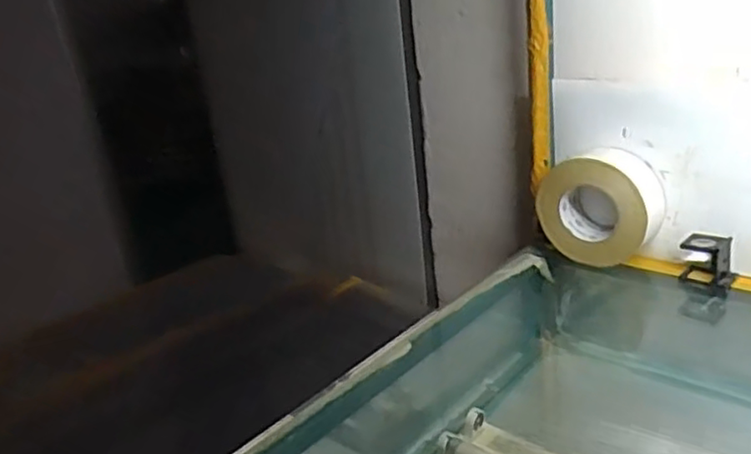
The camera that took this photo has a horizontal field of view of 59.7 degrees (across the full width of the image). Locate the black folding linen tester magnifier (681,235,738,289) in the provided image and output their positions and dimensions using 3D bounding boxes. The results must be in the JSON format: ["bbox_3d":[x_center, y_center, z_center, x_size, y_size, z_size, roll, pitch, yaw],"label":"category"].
[{"bbox_3d":[0.399,0.040,0.784,0.035,0.058,0.061,-23,26,-36],"label":"black folding linen tester magnifier"}]

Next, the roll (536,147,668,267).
[{"bbox_3d":[0.286,-0.025,0.838,0.144,0.130,0.059,12,28,41],"label":"roll"}]

